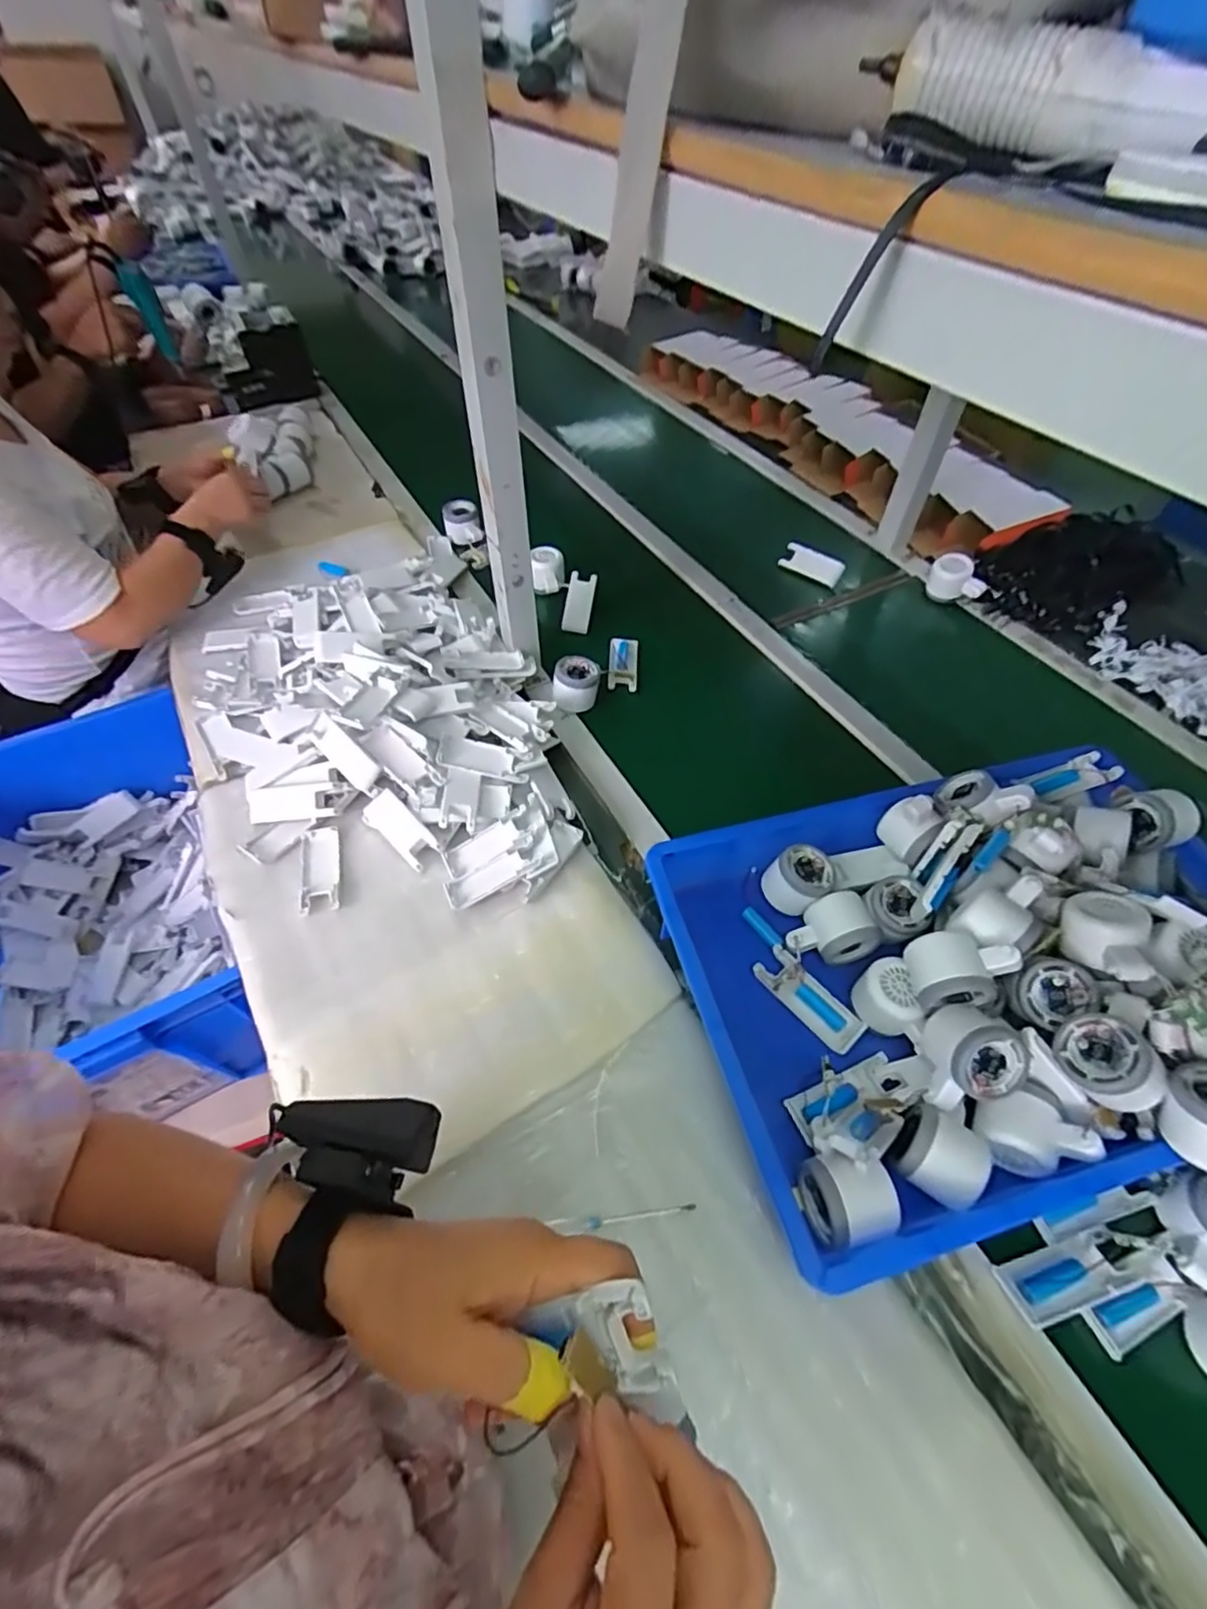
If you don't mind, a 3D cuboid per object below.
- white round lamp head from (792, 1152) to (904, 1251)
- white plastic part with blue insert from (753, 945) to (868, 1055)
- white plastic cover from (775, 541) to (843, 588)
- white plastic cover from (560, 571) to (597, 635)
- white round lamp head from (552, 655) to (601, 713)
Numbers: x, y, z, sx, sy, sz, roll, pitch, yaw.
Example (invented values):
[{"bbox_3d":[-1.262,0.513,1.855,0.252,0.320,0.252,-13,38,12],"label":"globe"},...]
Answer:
[{"bbox_3d":[0.181,0.292,0.467,0.056,0.053,0.057,-10,53,-9],"label":"white round lamp head"},{"bbox_3d":[0.191,0.182,0.588,0.043,0.010,0.105,-38,62,-26],"label":"white plastic part with blue insert"},{"bbox_3d":[0.343,-0.397,1.035,0.104,0.043,0.013,36,35,22],"label":"white plastic cover"},{"bbox_3d":[-0.036,-0.309,0.959,0.045,0.011,0.103,16,73,-16],"label":"white plastic cover"},{"bbox_3d":[-0.035,-0.158,0.822,0.059,0.052,0.057,-1,53,-2],"label":"white round lamp head"}]

